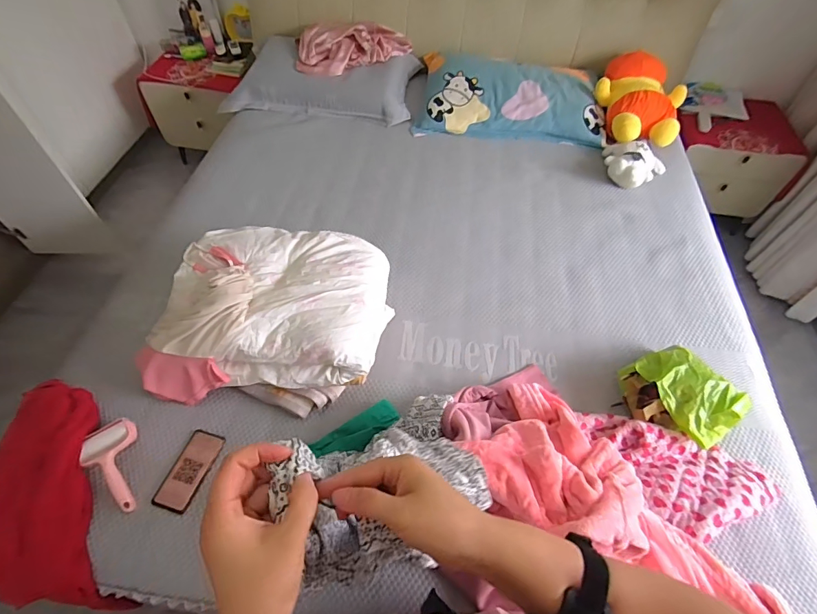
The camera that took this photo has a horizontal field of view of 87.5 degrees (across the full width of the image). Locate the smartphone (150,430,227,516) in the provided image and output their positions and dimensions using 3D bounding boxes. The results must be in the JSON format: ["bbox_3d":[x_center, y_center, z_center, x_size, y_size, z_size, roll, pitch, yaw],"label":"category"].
[{"bbox_3d":[-0.452,0.338,0.891,0.076,0.010,0.163,15,52,5],"label":"smartphone"}]

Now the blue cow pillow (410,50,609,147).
[{"bbox_3d":[0.391,-0.808,1.650,0.704,0.142,0.391,6,56,2],"label":"blue cow pillow"}]

